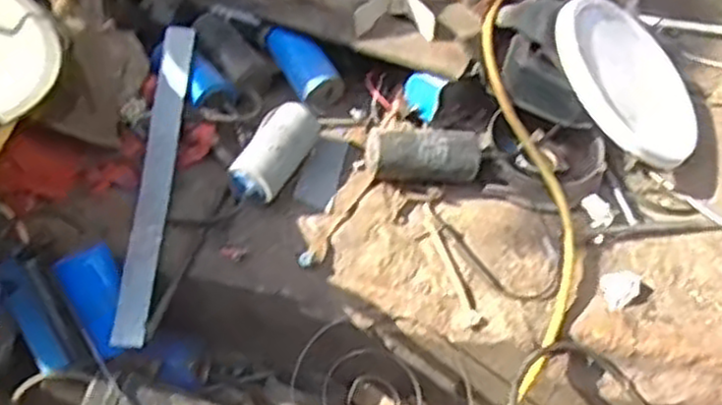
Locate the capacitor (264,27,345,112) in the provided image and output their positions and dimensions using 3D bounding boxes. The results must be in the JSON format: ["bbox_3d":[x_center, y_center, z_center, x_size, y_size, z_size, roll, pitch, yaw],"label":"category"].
[{"bbox_3d":[-0.061,-0.146,0.829,0.053,0.059,0.098,-29,67,-29],"label":"capacitor"}]

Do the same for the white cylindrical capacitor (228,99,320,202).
[{"bbox_3d":[-0.082,-0.051,0.736,0.053,0.047,0.109,20,47,15],"label":"white cylindrical capacitor"}]

